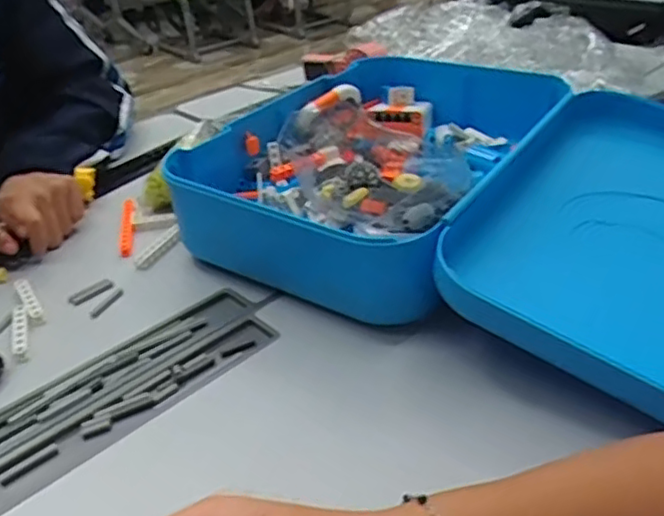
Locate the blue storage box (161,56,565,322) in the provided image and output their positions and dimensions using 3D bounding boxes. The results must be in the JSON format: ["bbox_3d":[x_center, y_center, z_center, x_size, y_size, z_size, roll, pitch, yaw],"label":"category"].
[{"bbox_3d":[0.046,-0.099,0.706,0.318,0.111,0.411,18,39,29],"label":"blue storage box"}]

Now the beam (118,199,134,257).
[{"bbox_3d":[-0.216,-0.034,0.683,0.013,0.009,0.106,-9,33,-8],"label":"beam"}]

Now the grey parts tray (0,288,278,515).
[{"bbox_3d":[-0.160,0.096,0.497,0.247,0.008,0.096,-28,40,-33],"label":"grey parts tray"}]

